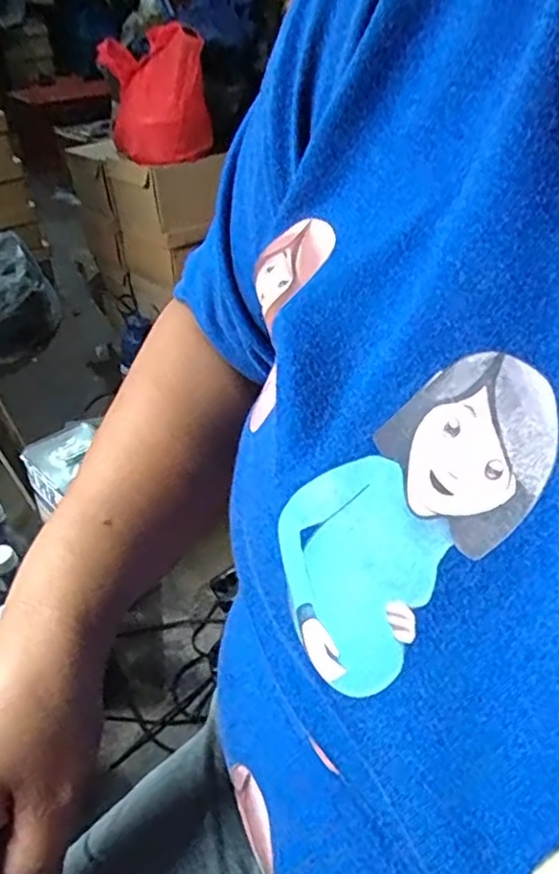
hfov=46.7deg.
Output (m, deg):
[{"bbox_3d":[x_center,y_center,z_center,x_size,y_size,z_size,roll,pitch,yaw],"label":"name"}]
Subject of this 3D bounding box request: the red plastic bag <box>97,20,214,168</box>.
[{"bbox_3d":[-0.200,-0.557,1.050,0.130,0.178,0.152,-20,40,-24],"label":"red plastic bag"}]

